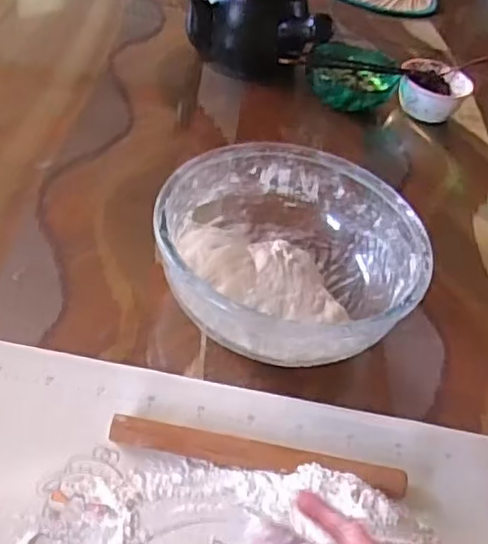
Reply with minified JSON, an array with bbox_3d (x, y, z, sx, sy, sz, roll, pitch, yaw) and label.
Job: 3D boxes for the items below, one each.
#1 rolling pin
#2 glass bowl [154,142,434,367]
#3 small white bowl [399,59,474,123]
[{"bbox_3d":[0.015,0.165,0.590,0.269,0.025,0.025,12,44,-1],"label":"rolling pin"},{"bbox_3d":[0.051,-0.019,0.716,0.277,0.106,0.266,7,44,-7],"label":"glass bowl"},{"bbox_3d":[0.323,-0.307,1.116,0.120,0.071,0.106,23,46,10],"label":"small white bowl"}]

